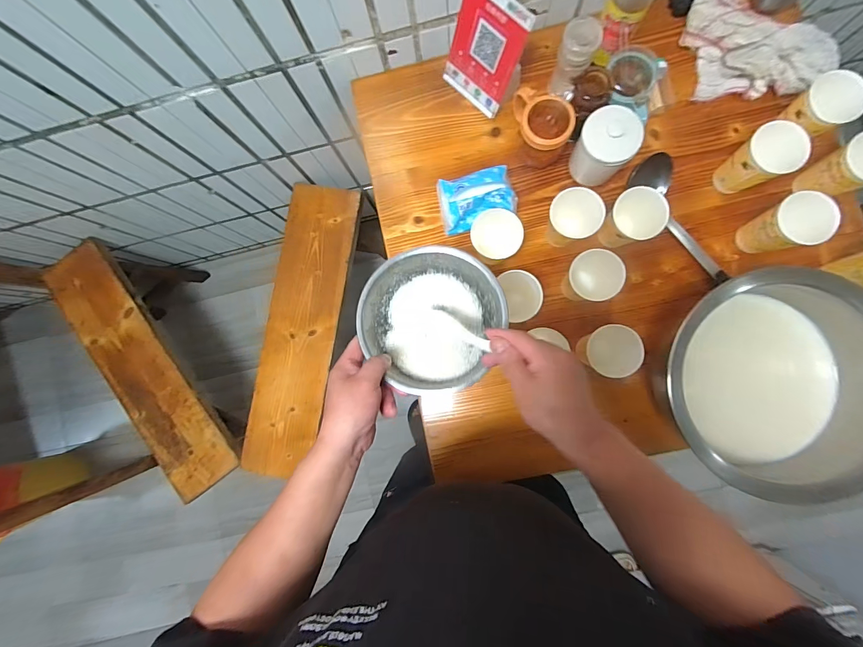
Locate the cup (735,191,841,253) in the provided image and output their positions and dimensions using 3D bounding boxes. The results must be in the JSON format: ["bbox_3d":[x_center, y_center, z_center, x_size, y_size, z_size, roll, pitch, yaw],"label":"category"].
[{"bbox_3d":[0.537,-0.148,0.575,0.071,0.115,0.074,0,88,4],"label":"cup"}]

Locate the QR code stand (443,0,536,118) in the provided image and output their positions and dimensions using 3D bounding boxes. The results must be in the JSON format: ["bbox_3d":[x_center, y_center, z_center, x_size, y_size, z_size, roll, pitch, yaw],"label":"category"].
[{"bbox_3d":[0.089,-0.443,0.603,0.134,0.144,0.078,44,91,4],"label":"QR code stand"}]

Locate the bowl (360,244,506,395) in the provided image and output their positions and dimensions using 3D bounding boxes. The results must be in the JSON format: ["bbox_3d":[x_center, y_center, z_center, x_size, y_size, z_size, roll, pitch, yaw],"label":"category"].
[{"bbox_3d":[0.002,-0.008,0.468,0.172,0.066,0.161,0,88,4],"label":"bowl"}]

